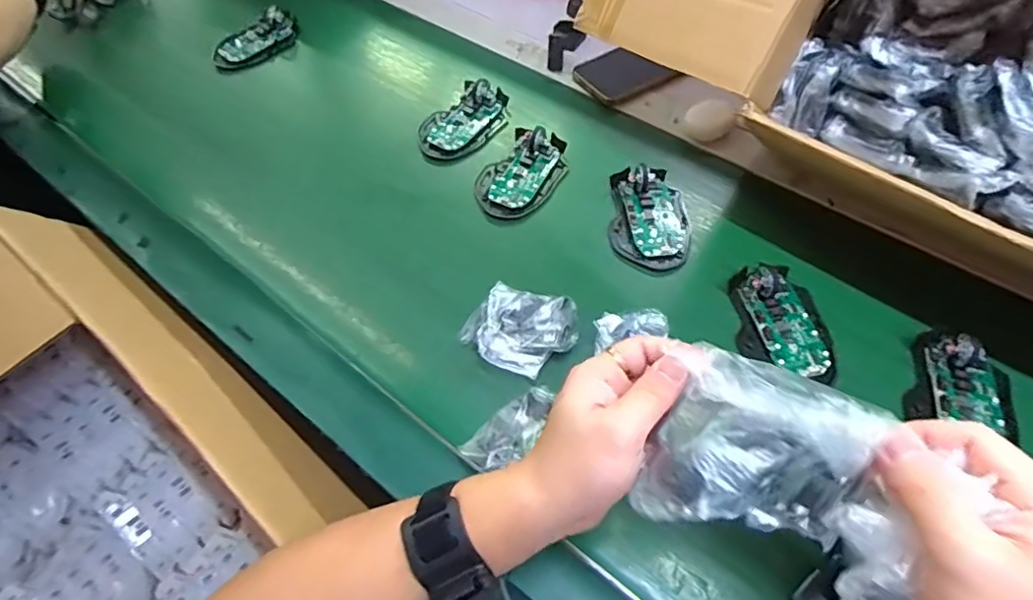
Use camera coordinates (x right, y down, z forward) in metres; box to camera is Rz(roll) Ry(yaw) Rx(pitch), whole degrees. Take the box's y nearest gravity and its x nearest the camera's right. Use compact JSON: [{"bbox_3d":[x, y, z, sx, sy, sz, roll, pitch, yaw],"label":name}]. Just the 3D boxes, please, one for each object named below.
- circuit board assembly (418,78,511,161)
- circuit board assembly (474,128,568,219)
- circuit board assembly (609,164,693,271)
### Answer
[{"bbox_3d":[-0.055,-0.199,0.608,0.064,0.035,0.106,35,66,21],"label":"circuit board assembly"},{"bbox_3d":[0.006,-0.131,0.560,0.069,0.031,0.110,31,65,20],"label":"circuit board assembly"},{"bbox_3d":[0.126,-0.080,0.523,0.071,0.031,0.103,4,59,5],"label":"circuit board assembly"}]

